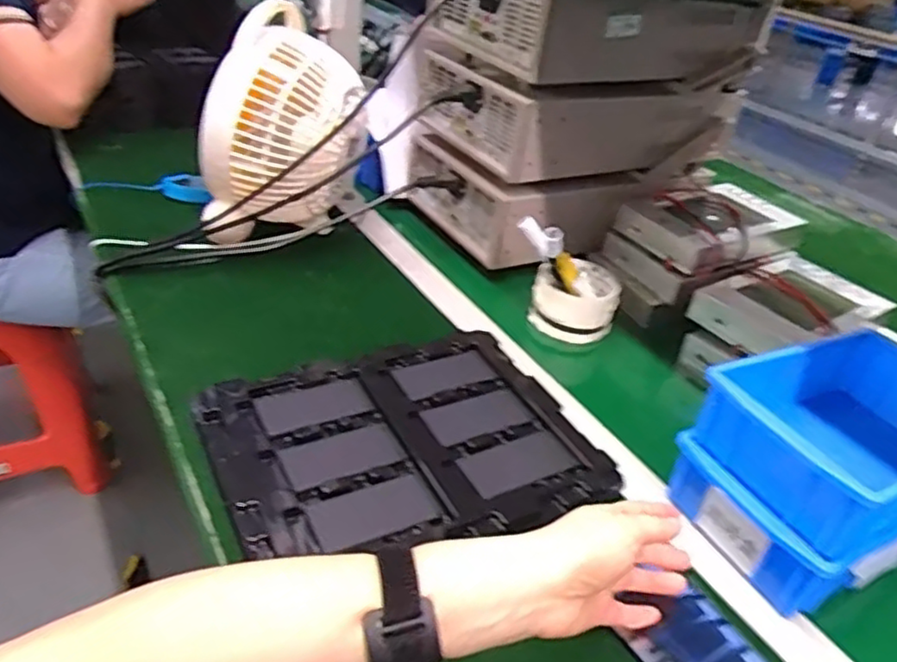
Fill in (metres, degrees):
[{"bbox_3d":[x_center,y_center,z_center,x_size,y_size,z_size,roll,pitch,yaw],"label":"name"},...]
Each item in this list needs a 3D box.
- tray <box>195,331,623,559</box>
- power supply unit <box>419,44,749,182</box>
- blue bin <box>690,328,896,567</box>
[{"bbox_3d":[-0.032,0.083,0.529,0.274,0.012,0.205,-12,39,-27],"label":"tray"},{"bbox_3d":[0.160,-0.278,0.852,0.344,0.092,0.228,-15,40,-30],"label":"power supply unit"},{"bbox_3d":[0.301,0.073,0.499,0.206,0.068,0.130,-12,39,-27],"label":"blue bin"}]

